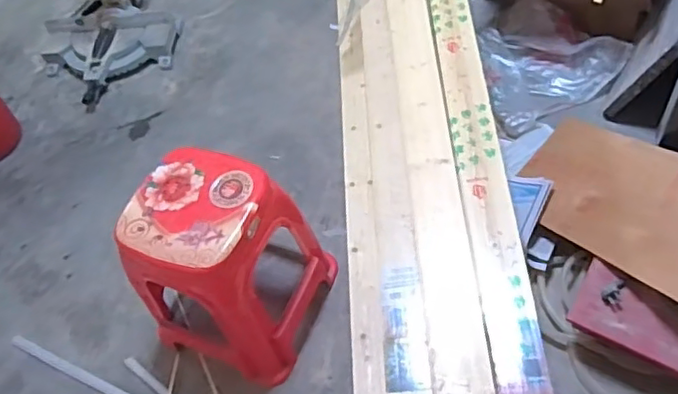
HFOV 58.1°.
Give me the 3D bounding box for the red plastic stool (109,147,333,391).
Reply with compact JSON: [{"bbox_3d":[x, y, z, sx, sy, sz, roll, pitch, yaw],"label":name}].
[{"bbox_3d":[-0.263,0.170,1.460,0.402,0.467,0.373,14,61,20],"label":"red plastic stool"}]

